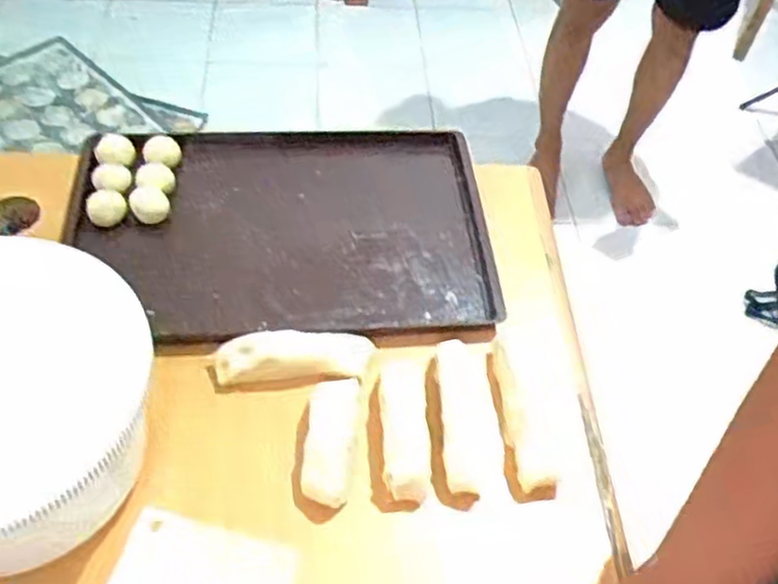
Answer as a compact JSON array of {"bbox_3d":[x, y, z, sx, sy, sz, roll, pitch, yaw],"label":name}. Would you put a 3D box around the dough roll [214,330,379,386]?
[{"bbox_3d":[-0.074,0.047,0.591,0.121,0.029,0.035,-1,52,-7],"label":"dough roll"}]

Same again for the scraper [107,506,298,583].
[{"bbox_3d":[-0.123,0.189,0.493,0.111,0.005,0.076,16,48,2],"label":"scraper"}]

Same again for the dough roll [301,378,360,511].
[{"bbox_3d":[-0.044,0.107,0.556,0.035,0.017,0.097,5,51,-1],"label":"dough roll"}]

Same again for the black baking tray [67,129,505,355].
[{"bbox_3d":[-0.089,-0.059,0.675,0.364,0.027,0.248,-6,52,-10],"label":"black baking tray"}]

